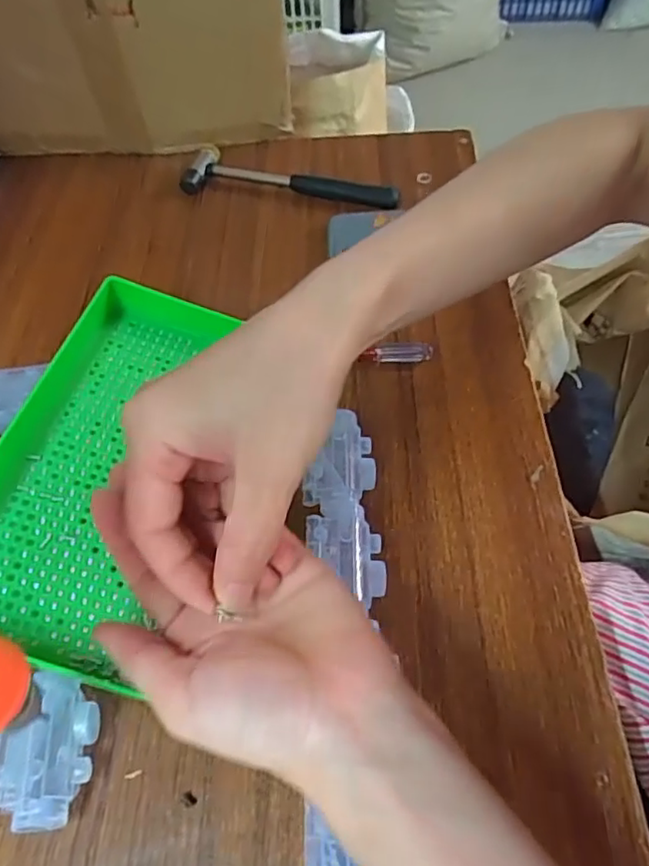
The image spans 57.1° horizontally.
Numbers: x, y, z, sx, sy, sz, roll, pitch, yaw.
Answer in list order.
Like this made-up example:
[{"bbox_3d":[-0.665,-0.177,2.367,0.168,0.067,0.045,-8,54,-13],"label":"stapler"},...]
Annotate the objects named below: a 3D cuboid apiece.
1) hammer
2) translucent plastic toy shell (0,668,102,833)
[{"bbox_3d":[-0.031,-0.249,0.582,0.211,0.018,0.053,10,56,10],"label":"hammer"},{"bbox_3d":[-0.137,0.158,0.299,0.039,0.031,0.067,0,55,3],"label":"translucent plastic toy shell"}]

